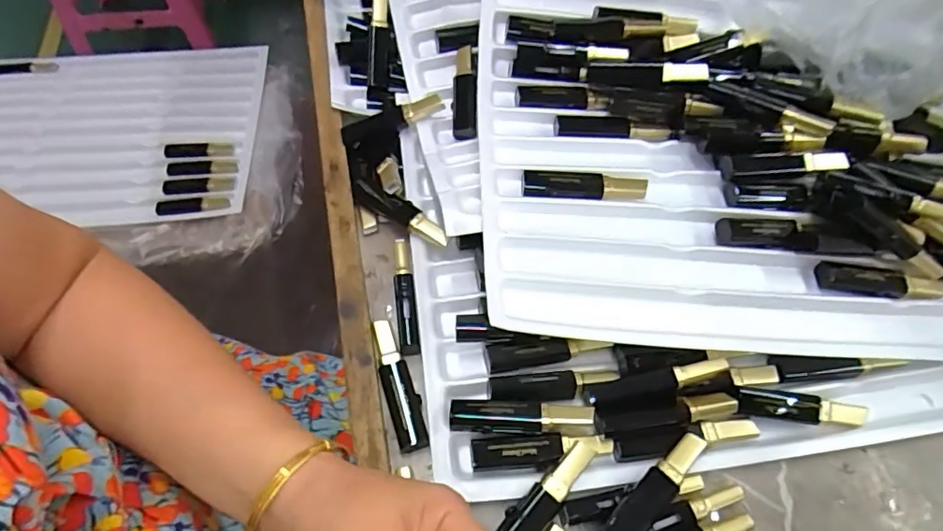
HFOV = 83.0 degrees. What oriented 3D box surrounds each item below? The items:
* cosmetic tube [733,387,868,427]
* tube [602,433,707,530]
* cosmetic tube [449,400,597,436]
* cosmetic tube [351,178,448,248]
[{"bbox_3d":[0.204,0.087,0.328,0.085,0.015,0.016,3,57,0],"label":"cosmetic tube"},{"bbox_3d":[0.099,0.125,0.291,0.019,0.018,0.083,40,64,21],"label":"tube"},{"bbox_3d":[0.030,0.089,0.312,0.083,0.014,0.017,3,57,0],"label":"cosmetic tube"},{"bbox_3d":[-0.053,-0.038,0.390,0.084,0.015,0.018,31,61,16],"label":"cosmetic tube"}]

